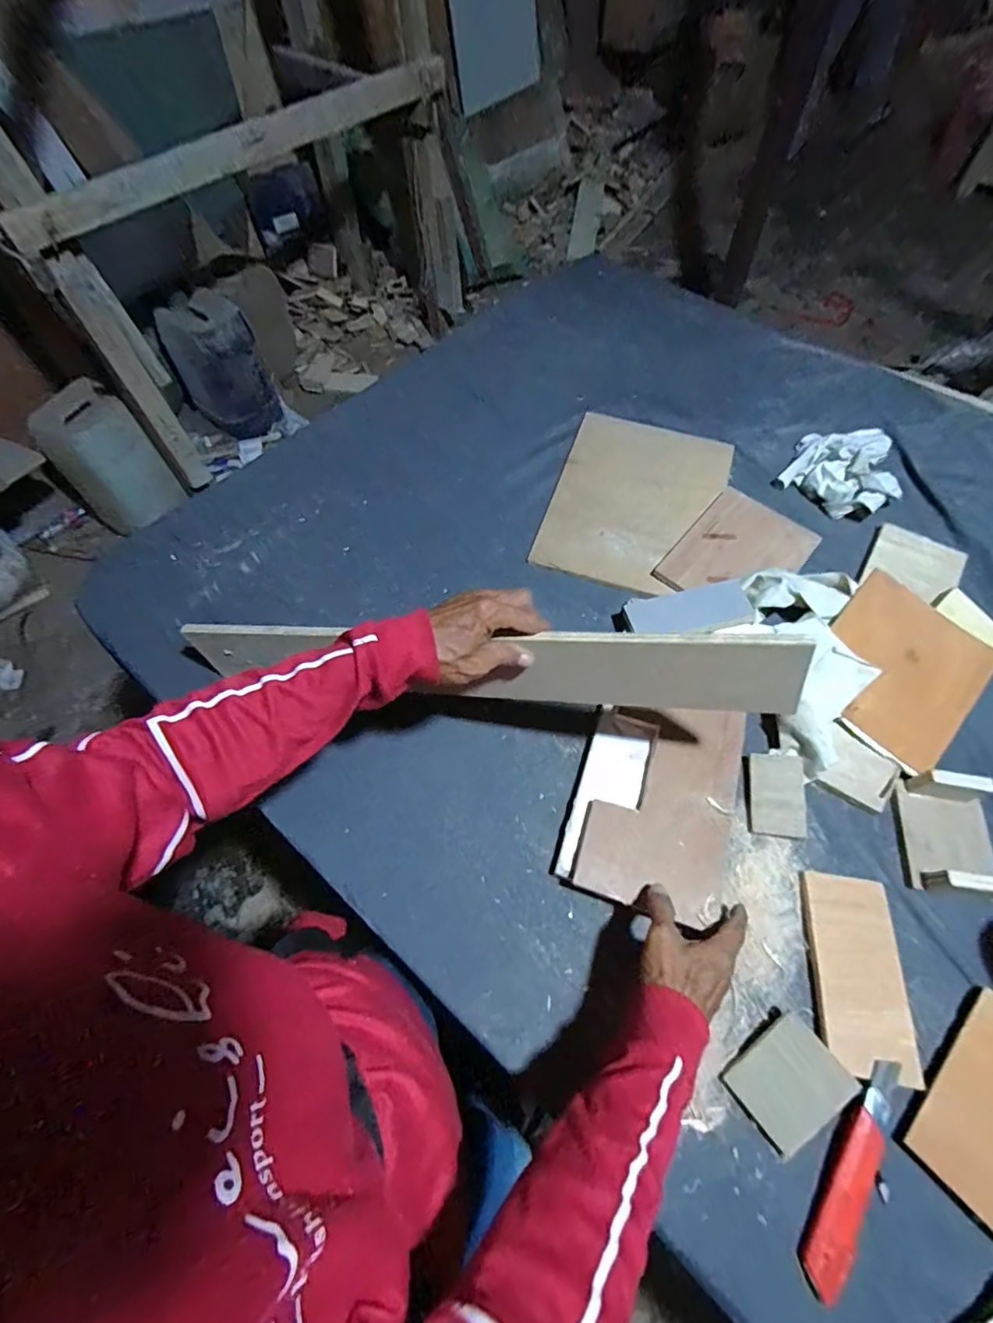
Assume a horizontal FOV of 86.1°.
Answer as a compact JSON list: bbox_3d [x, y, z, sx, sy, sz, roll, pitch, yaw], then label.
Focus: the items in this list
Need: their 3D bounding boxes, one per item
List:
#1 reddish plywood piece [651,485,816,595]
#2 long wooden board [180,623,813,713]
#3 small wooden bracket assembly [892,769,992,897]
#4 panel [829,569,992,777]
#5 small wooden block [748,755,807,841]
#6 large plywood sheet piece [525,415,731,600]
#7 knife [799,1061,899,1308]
[{"bbox_3d":[0.335,-0.151,0.735,0.144,0.010,0.204,38,68,20],"label":"reddish plywood piece"},{"bbox_3d":[-0.046,0.000,0.518,0.608,0.093,0.027,3,62,17],"label":"long wooden board"},{"bbox_3d":[0.473,0.176,0.550,0.080,0.038,0.114,6,61,4],"label":"small wooden bracket assembly"},{"bbox_3d":[0.473,0.008,0.630,0.169,0.006,0.190,41,81,16],"label":"panel"},{"bbox_3d":[0.307,0.147,0.584,0.055,0.010,0.087,1,73,19],"label":"small wooden block"},{"bbox_3d":[0.207,-0.248,0.793,0.231,0.012,0.319,17,63,10],"label":"large plywood sheet piece"},{"bbox_3d":[0.297,0.423,0.442,0.030,0.014,0.175,30,65,16],"label":"knife"}]

